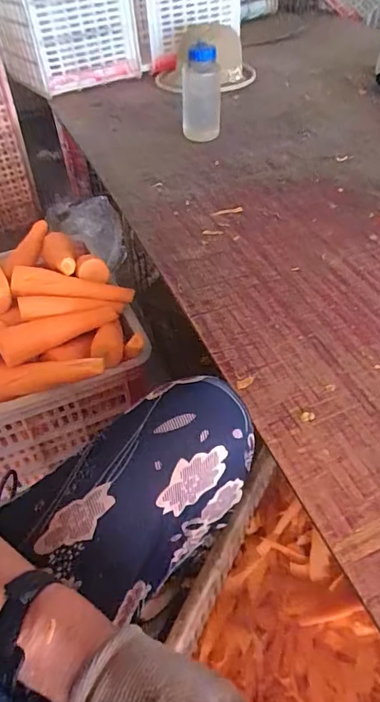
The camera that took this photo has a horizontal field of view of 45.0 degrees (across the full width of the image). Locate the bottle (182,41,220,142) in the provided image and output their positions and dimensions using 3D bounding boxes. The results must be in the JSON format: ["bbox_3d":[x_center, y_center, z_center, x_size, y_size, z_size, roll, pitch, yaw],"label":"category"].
[{"bbox_3d":[0.024,-0.548,0.981,0.083,0.184,0.092,0,49,-2],"label":"bottle"}]

